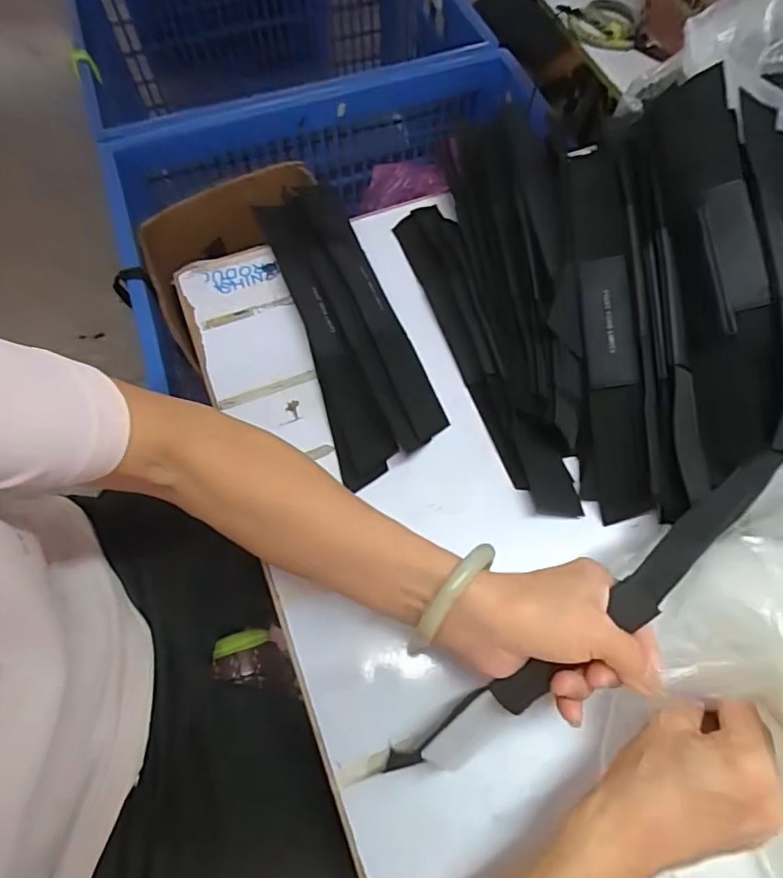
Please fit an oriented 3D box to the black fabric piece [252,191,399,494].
[{"bbox_3d":[-0.064,-0.107,0.489,0.047,0.017,0.310,-18,67,-8],"label":"black fabric piece"}]

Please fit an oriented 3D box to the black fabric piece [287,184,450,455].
[{"bbox_3d":[-0.030,-0.132,0.500,0.052,0.019,0.311,-20,68,-9],"label":"black fabric piece"}]

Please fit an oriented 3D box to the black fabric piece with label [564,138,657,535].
[{"bbox_3d":[0.170,-0.086,0.425,0.049,0.010,0.292,-4,86,29],"label":"black fabric piece with label"}]

